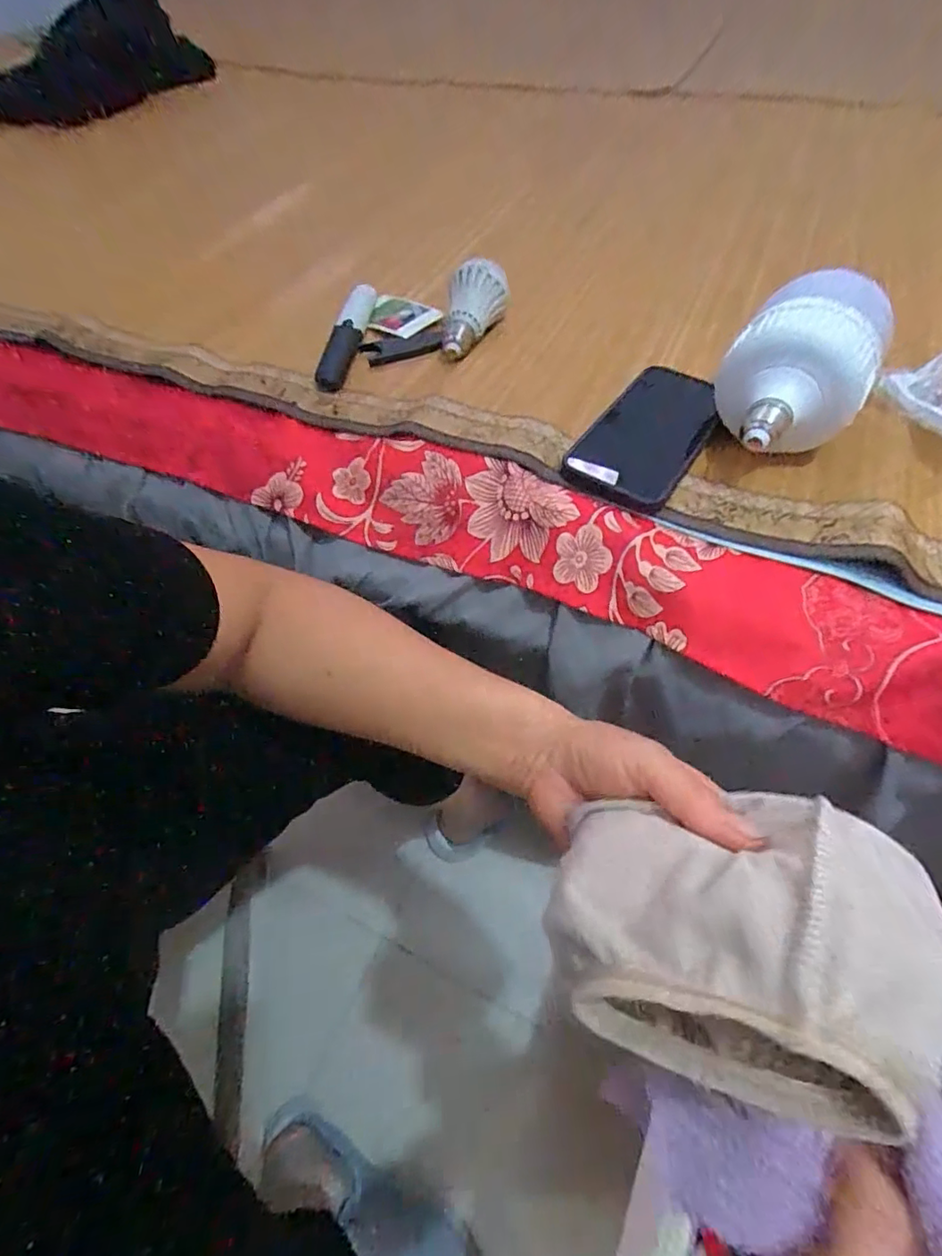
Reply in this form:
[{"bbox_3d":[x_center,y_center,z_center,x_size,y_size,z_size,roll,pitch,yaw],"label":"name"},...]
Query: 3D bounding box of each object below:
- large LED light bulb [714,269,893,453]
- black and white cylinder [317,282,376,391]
[{"bbox_3d":[0.220,-0.172,0.378,0.092,0.091,0.136,32,64,21],"label":"large LED light bulb"},{"bbox_3d":[-0.115,-0.277,0.518,0.028,0.017,0.157,5,58,6],"label":"black and white cylinder"}]

